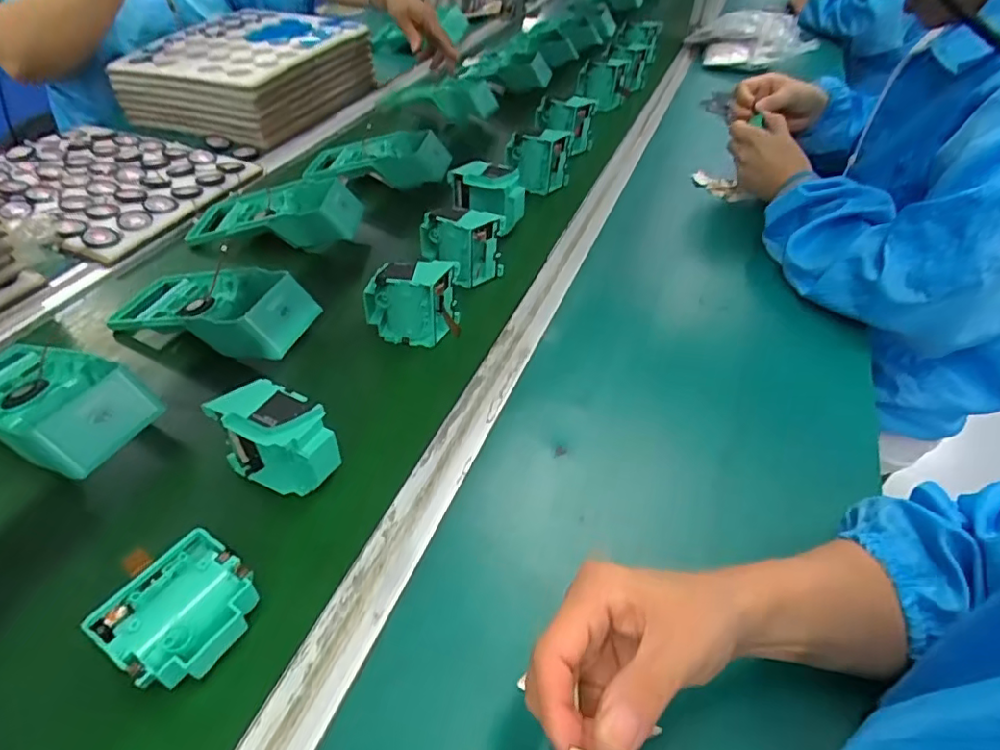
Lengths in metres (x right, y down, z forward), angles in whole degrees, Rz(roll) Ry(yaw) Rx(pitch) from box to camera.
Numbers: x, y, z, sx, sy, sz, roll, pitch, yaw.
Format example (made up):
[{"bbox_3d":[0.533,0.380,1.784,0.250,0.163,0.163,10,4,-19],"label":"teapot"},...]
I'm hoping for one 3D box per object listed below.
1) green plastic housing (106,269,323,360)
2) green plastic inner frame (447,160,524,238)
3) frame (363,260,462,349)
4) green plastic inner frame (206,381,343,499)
[{"bbox_3d":[-0.270,-0.063,0.532,0.195,0.056,0.090,11,46,9],"label":"green plastic housing"},{"bbox_3d":[-0.015,-0.205,0.668,0.087,0.074,0.036,6,46,4],"label":"green plastic inner frame"},{"bbox_3d":[-0.079,-0.066,0.532,0.082,0.085,0.046,9,46,7],"label":"frame"},{"bbox_3d":[-0.157,0.049,0.407,0.080,0.076,0.042,22,49,19],"label":"green plastic inner frame"}]

